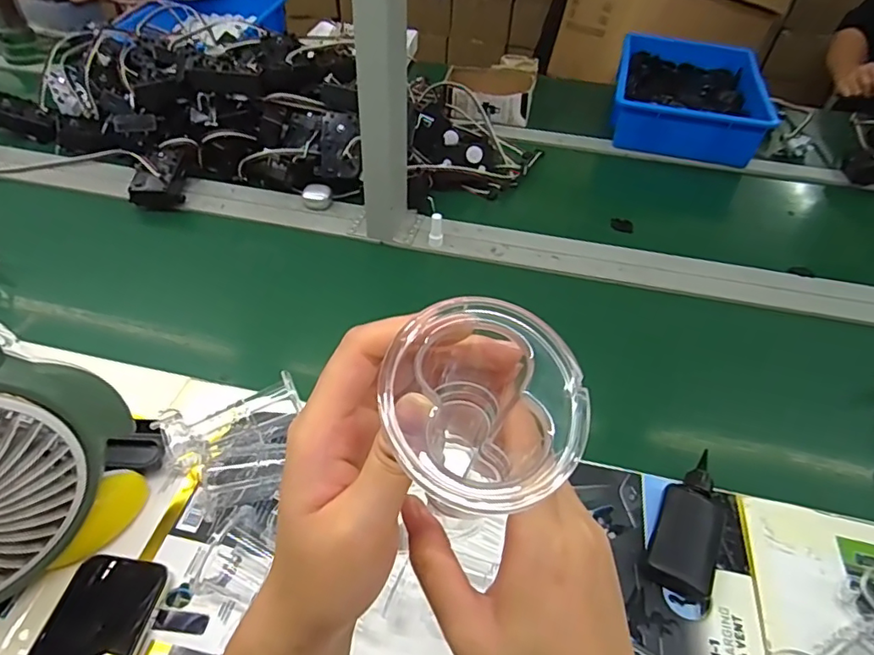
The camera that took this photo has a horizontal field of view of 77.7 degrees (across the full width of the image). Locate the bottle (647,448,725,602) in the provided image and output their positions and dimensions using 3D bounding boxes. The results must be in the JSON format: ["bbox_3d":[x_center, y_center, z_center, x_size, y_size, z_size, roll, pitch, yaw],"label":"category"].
[{"bbox_3d":[0.237,0.176,0.503,0.055,0.023,0.137,22,49,18],"label":"bottle"}]

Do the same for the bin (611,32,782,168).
[{"bbox_3d":[0.520,-0.491,1.146,0.280,0.093,0.403,13,47,10],"label":"bin"}]

